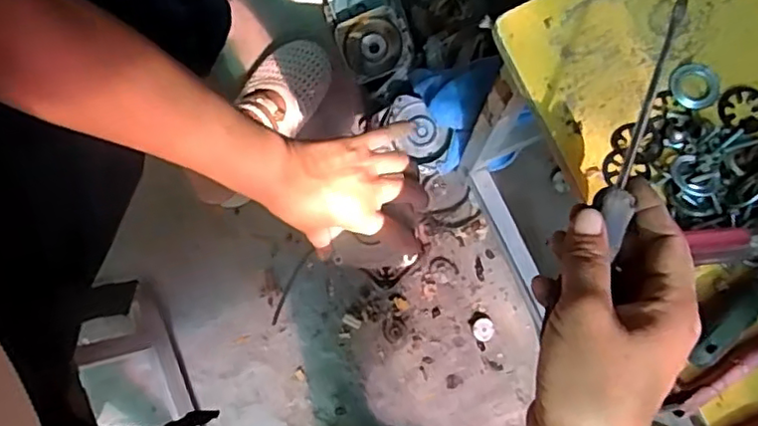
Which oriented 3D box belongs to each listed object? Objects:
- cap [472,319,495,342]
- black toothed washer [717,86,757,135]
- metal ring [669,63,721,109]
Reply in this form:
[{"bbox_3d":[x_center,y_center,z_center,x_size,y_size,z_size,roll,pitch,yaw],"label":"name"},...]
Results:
[{"bbox_3d":[0.138,0.155,0.824,0.029,0.006,0.029,0,80,1],"label":"cap"},{"bbox_3d":[0.250,-0.070,0.424,0.036,0.004,0.033,-16,79,-3],"label":"black toothed washer"},{"bbox_3d":[0.218,-0.087,0.428,0.033,0.004,0.032,0,79,0],"label":"metal ring"}]

